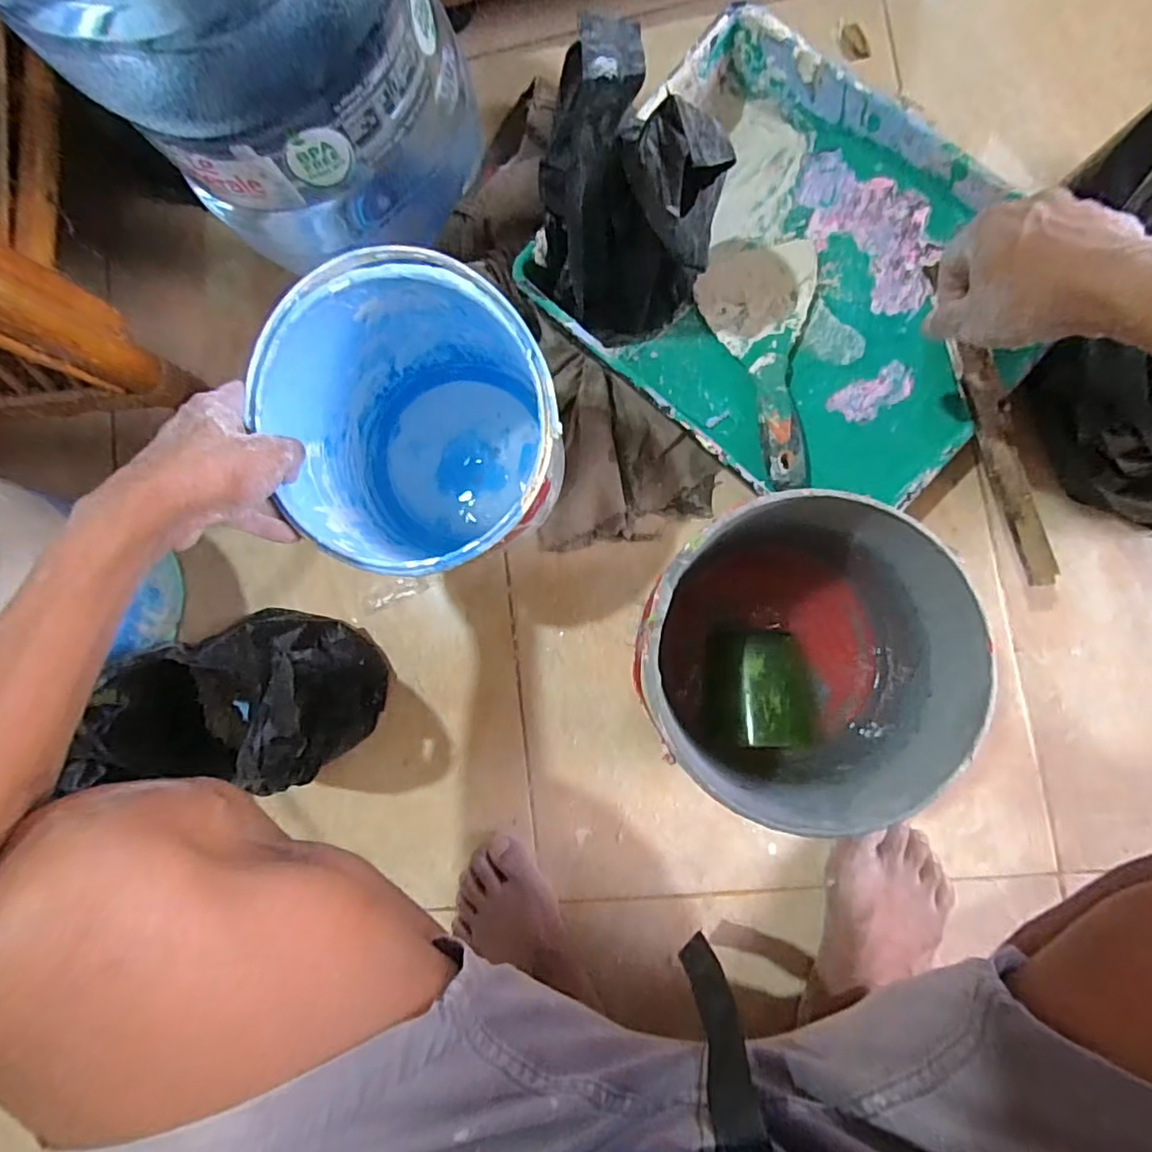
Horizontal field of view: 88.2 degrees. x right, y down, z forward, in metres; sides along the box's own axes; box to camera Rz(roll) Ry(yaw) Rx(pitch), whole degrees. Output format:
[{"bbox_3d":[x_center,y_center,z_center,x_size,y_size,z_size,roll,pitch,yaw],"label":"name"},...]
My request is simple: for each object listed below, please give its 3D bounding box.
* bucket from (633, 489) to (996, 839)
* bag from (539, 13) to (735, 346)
[{"bbox_3d":[0.140,0.052,0.401,0.171,0.184,0.172,-1,85,7],"label":"bucket"},{"bbox_3d":[0.032,-0.244,0.403,0.124,0.236,0.081,12,89,8],"label":"bag"}]

